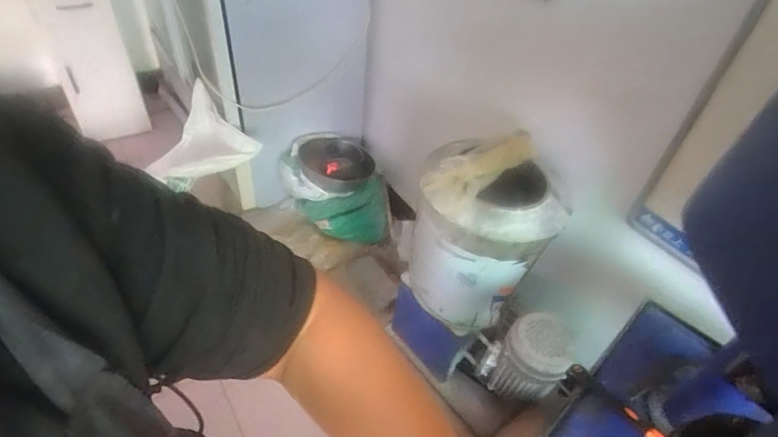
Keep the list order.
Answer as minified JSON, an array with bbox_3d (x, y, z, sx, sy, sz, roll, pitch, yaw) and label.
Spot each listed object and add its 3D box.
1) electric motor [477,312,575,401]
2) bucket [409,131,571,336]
[{"bbox_3d":[0.377,0.378,1.210,0.168,0.212,0.184,4,43,-4],"label":"electric motor"},{"bbox_3d":[0.224,0.061,1.143,0.299,0.484,0.291,4,43,-4],"label":"bucket"}]

